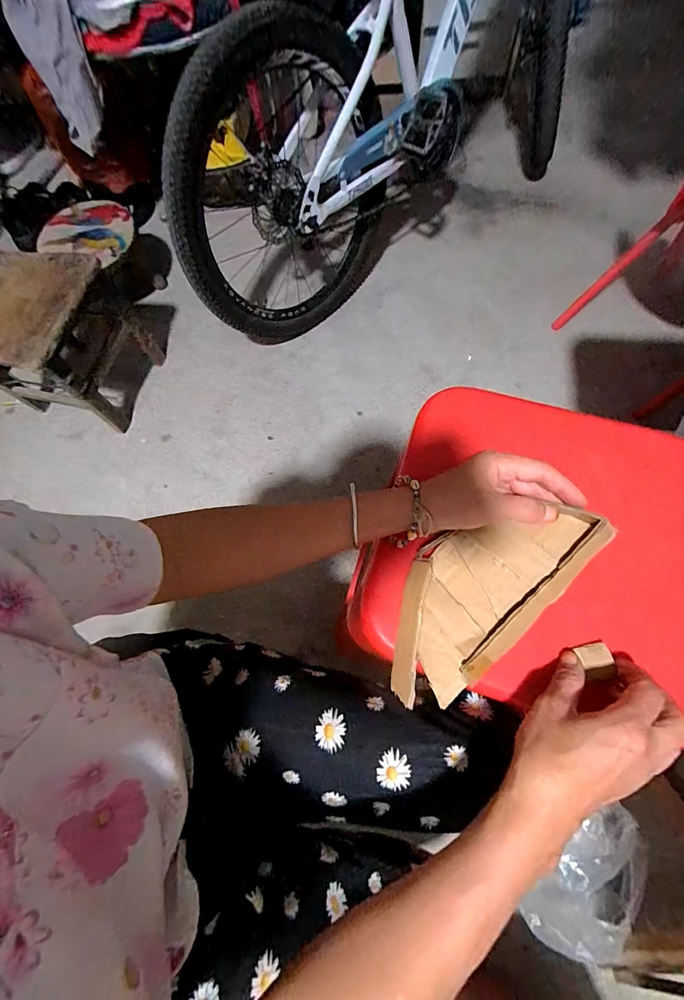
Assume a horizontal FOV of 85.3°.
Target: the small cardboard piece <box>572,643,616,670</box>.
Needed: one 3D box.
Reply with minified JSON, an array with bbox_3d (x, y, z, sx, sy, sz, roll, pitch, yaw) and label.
[{"bbox_3d":[0.205,0.127,0.302,0.024,0.008,0.017,-16,73,-4],"label":"small cardboard piece"}]

